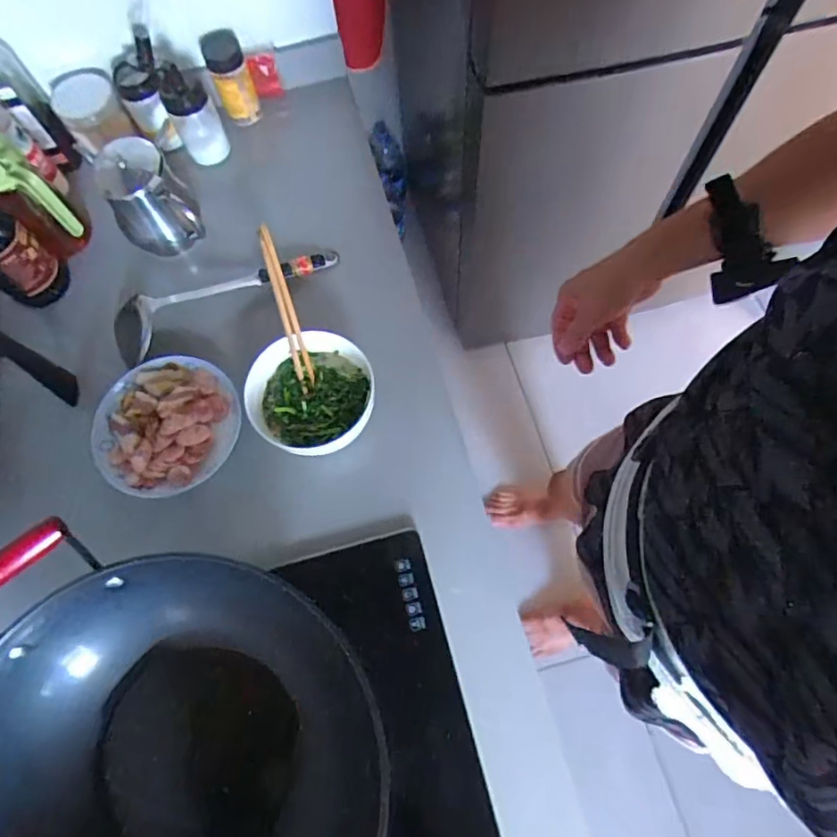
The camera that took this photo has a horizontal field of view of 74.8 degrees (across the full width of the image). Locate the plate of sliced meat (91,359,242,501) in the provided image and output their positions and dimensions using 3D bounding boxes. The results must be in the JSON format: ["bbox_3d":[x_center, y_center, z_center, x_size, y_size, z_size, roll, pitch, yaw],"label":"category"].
[{"bbox_3d":[-0.305,0.008,0.664,0.176,0.034,0.155,-38,73,-11],"label":"plate of sliced meat"}]

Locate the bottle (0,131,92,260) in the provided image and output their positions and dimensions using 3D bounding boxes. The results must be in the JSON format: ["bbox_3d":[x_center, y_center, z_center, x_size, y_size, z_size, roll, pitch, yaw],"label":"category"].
[{"bbox_3d":[-0.490,-0.280,0.688,0.067,0.169,0.081,-43,74,-12],"label":"bottle"}]

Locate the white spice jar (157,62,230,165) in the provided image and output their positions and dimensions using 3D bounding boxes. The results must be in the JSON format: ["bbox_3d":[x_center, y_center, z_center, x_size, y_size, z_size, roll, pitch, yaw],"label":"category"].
[{"bbox_3d":[-0.314,-0.420,0.772,0.055,0.141,0.052,-1,70,2],"label":"white spice jar"}]

